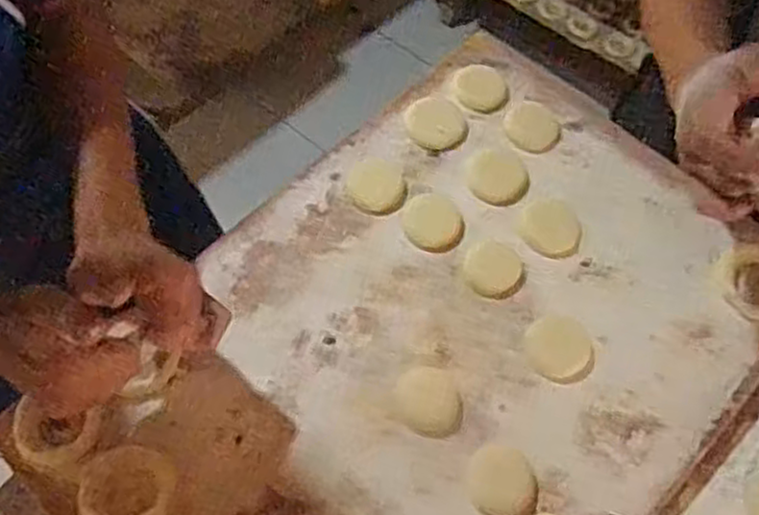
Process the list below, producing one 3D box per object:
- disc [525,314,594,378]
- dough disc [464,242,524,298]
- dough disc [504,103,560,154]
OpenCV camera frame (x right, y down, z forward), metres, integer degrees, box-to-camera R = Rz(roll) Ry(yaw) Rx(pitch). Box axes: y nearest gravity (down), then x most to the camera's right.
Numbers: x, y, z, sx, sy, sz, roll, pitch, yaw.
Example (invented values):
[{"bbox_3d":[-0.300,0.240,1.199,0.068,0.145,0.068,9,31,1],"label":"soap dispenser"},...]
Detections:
[{"bbox_3d":[0.150,0.074,0.627,0.053,0.004,0.053,0,64,-1],"label":"disc"},{"bbox_3d":[0.101,0.009,0.661,0.048,0.004,0.051,0,64,-1],"label":"dough disc"},{"bbox_3d":[0.150,-0.129,0.734,0.051,0.004,0.056,0,64,-1],"label":"dough disc"}]

